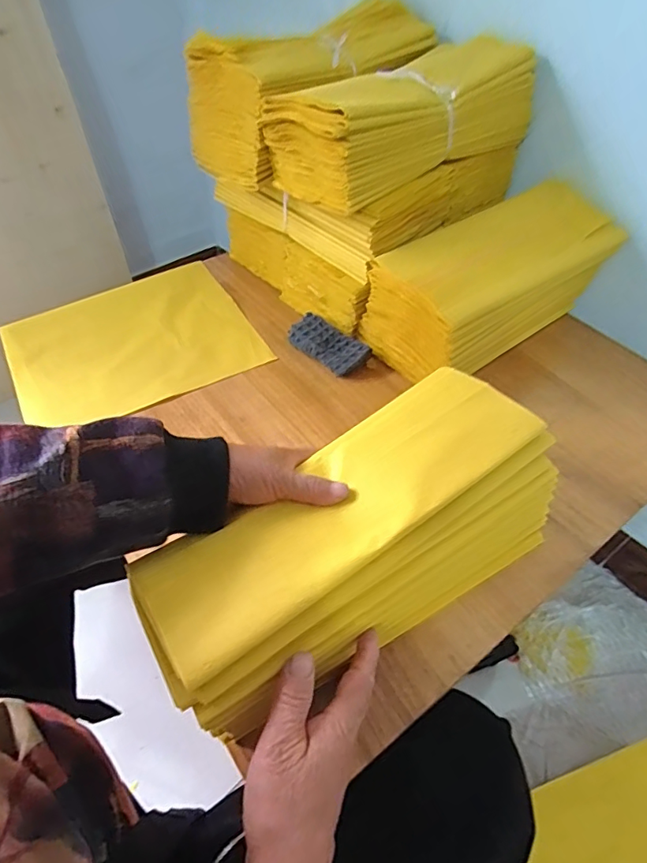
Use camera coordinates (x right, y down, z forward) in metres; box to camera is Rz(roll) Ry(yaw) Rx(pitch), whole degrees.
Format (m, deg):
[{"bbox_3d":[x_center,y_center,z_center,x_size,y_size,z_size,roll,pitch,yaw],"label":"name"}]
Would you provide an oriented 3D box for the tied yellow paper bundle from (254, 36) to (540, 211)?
[{"bbox_3d":[0.099,-0.383,0.601,0.331,0.104,0.146,-33,58,-26],"label":"tied yellow paper bundle"}]

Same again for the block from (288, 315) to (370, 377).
[{"bbox_3d":[0.006,-0.113,0.636,0.100,0.030,0.051,32,56,24],"label":"block"}]

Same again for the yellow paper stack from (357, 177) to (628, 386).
[{"bbox_3d":[0.214,-0.192,0.625,0.310,0.135,0.138,-28,56,-23],"label":"yellow paper stack"}]

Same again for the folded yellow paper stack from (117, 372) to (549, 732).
[{"bbox_3d":[0.029,0.074,0.371,0.316,0.073,0.147,-28,56,-22],"label":"folded yellow paper stack"}]

